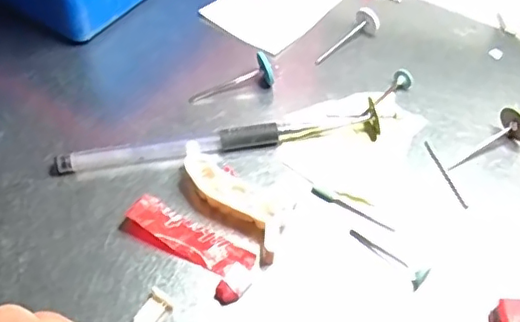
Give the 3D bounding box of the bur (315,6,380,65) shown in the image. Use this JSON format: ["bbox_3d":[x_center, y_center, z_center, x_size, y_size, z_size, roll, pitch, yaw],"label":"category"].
[{"bbox_3d":[0.052,-0.073,0.357,0.014,0.018,0.046,38,61,25],"label":"bur"}]

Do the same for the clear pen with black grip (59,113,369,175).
[{"bbox_3d":[-0.022,-0.011,0.305,0.156,0.012,0.015,-10,53,-8],"label":"clear pen with black grip"}]

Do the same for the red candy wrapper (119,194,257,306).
[{"bbox_3d":[-0.032,0.038,0.268,0.065,0.010,0.025,29,58,20],"label":"red candy wrapper"}]

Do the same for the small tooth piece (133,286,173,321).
[{"bbox_3d":[-0.046,0.064,0.250,0.011,0.006,0.020,25,56,17],"label":"small tooth piece"}]

